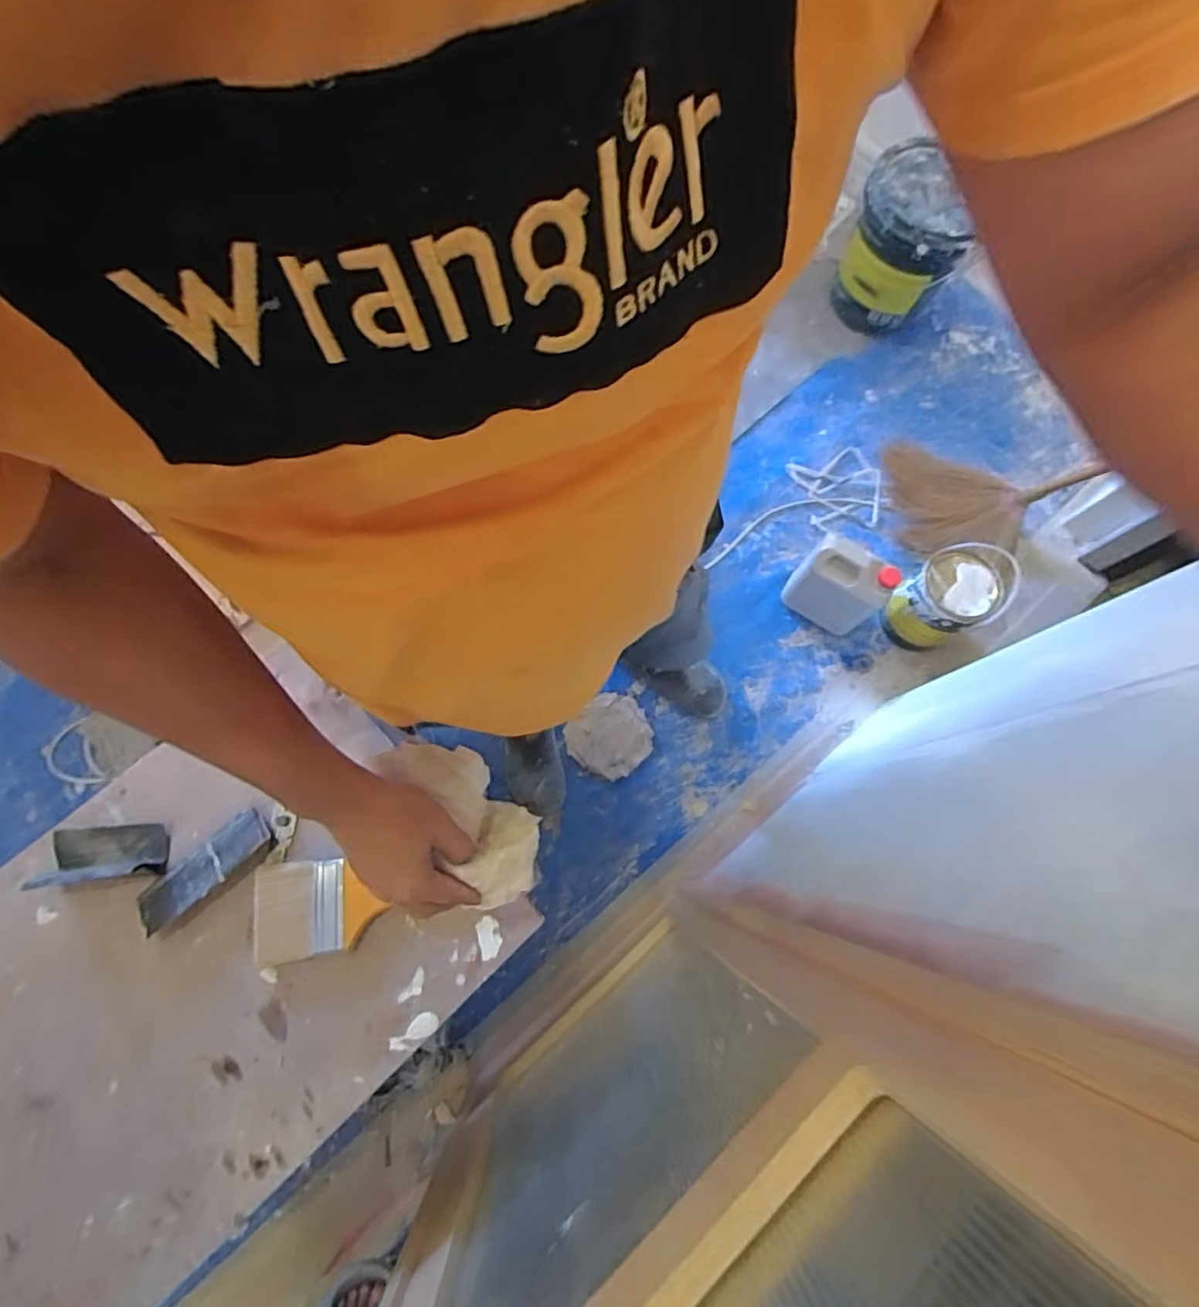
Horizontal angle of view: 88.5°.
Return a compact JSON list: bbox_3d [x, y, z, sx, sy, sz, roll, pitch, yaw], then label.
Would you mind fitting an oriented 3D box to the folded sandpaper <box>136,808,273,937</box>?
[{"bbox_3d":[-0.414,0.227,0.642,0.142,0.022,0.047,-37,78,-12],"label":"folded sandpaper"}]

